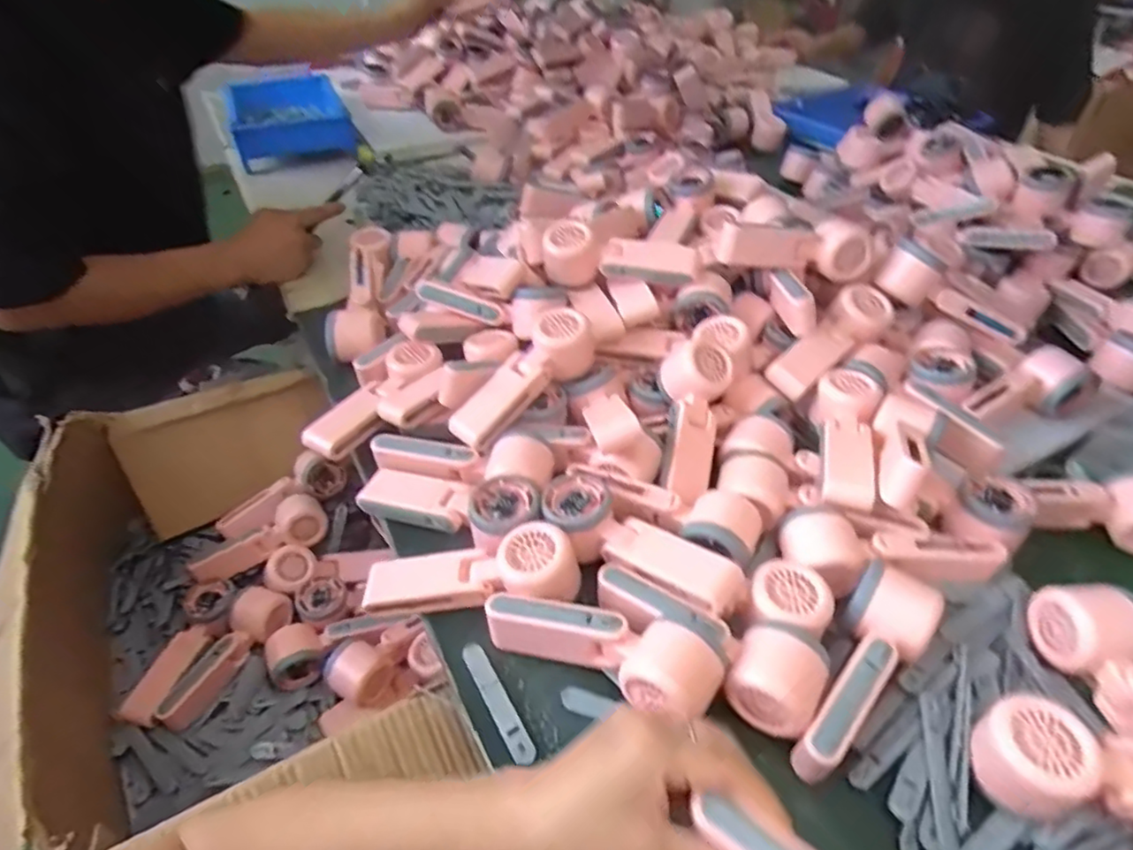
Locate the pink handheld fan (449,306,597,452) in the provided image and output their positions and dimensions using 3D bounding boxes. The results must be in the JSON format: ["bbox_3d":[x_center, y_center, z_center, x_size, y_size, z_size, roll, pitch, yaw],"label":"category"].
[{"bbox_3d":[-0.040,-0.042,0.608,0.164,0.054,0.048,-45,57,-10],"label":"pink handheld fan"}]

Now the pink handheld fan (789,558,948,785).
[{"bbox_3d":[0.201,0.168,0.439,0.055,0.049,0.157,34,51,30],"label":"pink handheld fan"}]

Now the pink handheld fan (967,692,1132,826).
[{"bbox_3d":[0.337,0.210,0.377,0.182,0.054,0.053,9,43,8],"label":"pink handheld fan"}]

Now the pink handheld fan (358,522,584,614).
[{"bbox_3d":[-0.076,0.120,0.499,0.171,0.047,0.055,-11,42,7],"label":"pink handheld fan"}]

